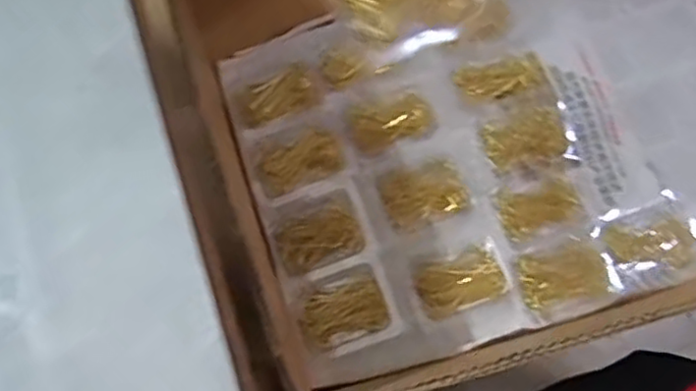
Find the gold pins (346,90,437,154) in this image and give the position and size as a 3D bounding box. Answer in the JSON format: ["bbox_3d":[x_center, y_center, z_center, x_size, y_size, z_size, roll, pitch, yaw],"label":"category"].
[{"bbox_3d":[0.040,-0.069,0.632,0.077,0.009,0.044,-17,75,-6],"label":"gold pins"}]

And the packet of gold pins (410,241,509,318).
[{"bbox_3d":[0.094,0.070,0.580,0.078,0.012,0.050,-19,75,-6],"label":"packet of gold pins"}]

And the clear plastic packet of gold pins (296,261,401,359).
[{"bbox_3d":[-0.001,0.098,0.584,0.077,0.015,0.065,-19,75,-6],"label":"clear plastic packet of gold pins"}]

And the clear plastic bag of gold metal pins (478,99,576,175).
[{"bbox_3d":[0.164,-0.055,0.636,0.084,0.017,0.056,-15,75,-5],"label":"clear plastic bag of gold metal pins"}]

